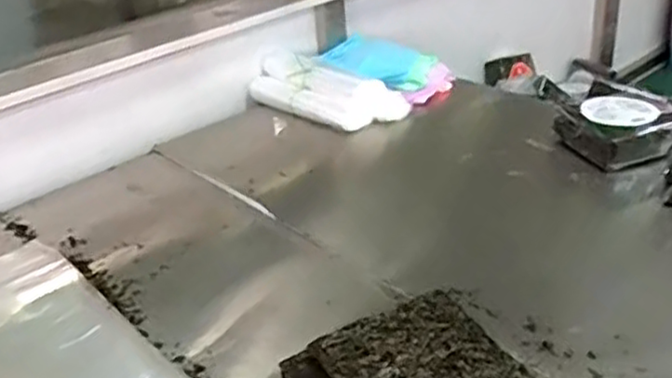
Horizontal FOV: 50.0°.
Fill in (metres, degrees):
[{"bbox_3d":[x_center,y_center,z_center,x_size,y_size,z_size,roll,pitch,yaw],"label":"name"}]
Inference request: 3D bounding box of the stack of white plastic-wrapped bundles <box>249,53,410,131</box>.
[{"bbox_3d":[-0.034,-0.254,1.840,0.423,0.106,0.188,22,40,38],"label":"stack of white plastic-wrapped bundles"}]

